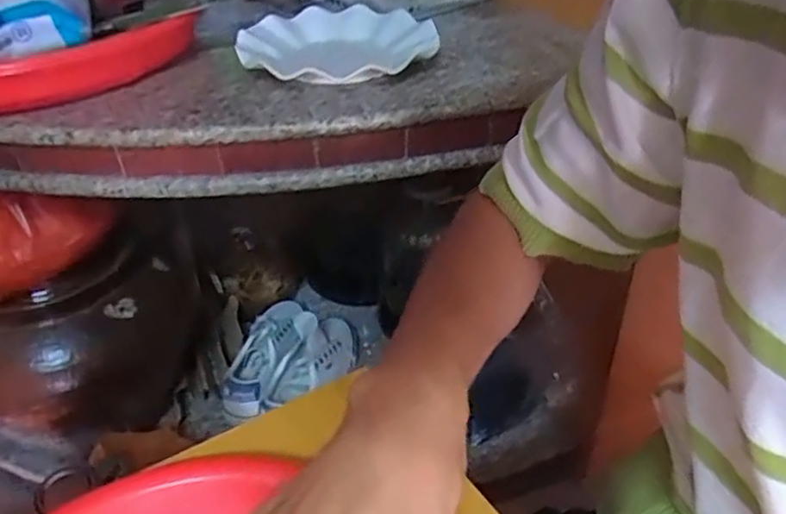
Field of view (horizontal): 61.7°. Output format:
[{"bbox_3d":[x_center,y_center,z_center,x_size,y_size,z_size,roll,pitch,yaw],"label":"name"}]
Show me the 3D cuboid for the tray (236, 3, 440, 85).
[{"bbox_3d":[-0.052,-0.202,0.630,0.179,0.032,0.165,-7,36,-8],"label":"tray"}]

